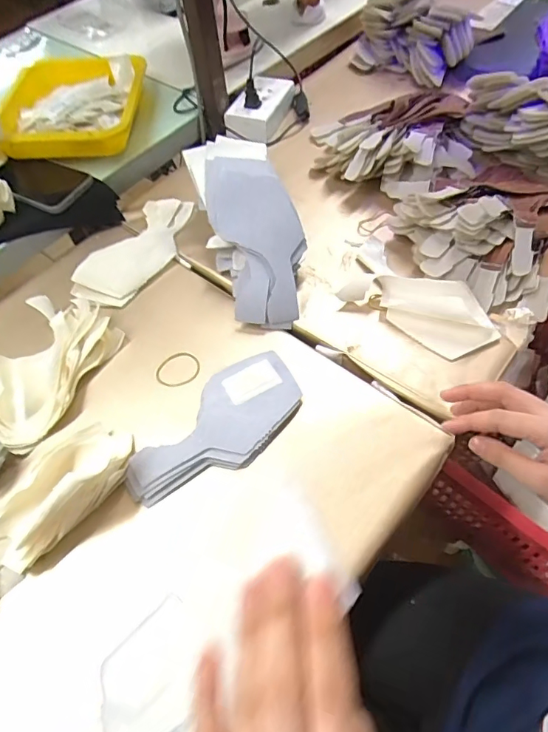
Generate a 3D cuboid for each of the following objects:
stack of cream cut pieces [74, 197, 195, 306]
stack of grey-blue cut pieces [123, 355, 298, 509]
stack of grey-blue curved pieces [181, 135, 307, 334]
[{"bbox_3d":[-0.172,-0.154,0.624,0.081,0.017,0.196,23,61,16],"label":"stack of cream cut pieces"},{"bbox_3d":[-0.053,0.061,0.481,0.086,0.016,0.191,36,66,24],"label":"stack of grey-blue cut pieces"},{"bbox_3d":[-0.029,-0.172,0.586,0.102,0.056,0.270,-15,73,-8],"label":"stack of grey-blue curved pieces"}]

